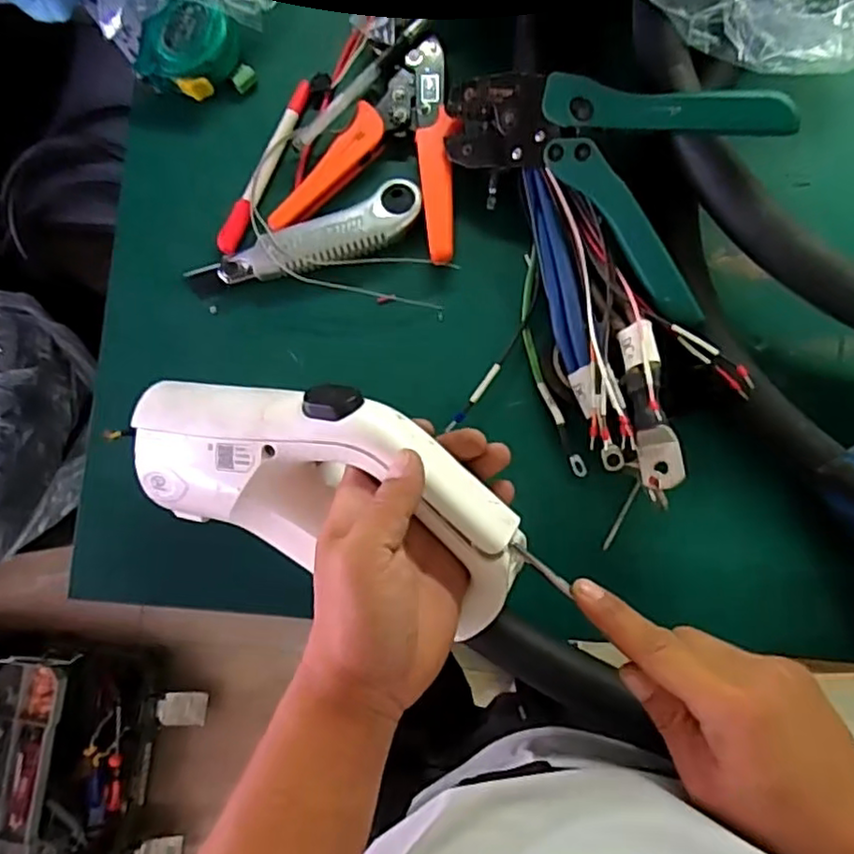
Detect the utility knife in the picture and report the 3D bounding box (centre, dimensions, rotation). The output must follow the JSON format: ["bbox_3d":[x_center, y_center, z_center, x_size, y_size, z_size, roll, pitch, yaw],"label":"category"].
[{"bbox_3d":[-0.083,-0.127,0.464,0.165,0.025,0.038,-21,81,1],"label":"utility knife"}]

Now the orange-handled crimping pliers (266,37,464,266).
[{"bbox_3d":[-0.027,-0.202,0.469,0.122,0.023,0.154,14,84,6],"label":"orange-handled crimping pliers"}]

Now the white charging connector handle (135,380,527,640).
[{"bbox_3d":[-0.064,0.031,0.355,0.231,0.057,0.099,14,84,15],"label":"white charging connector handle"}]

